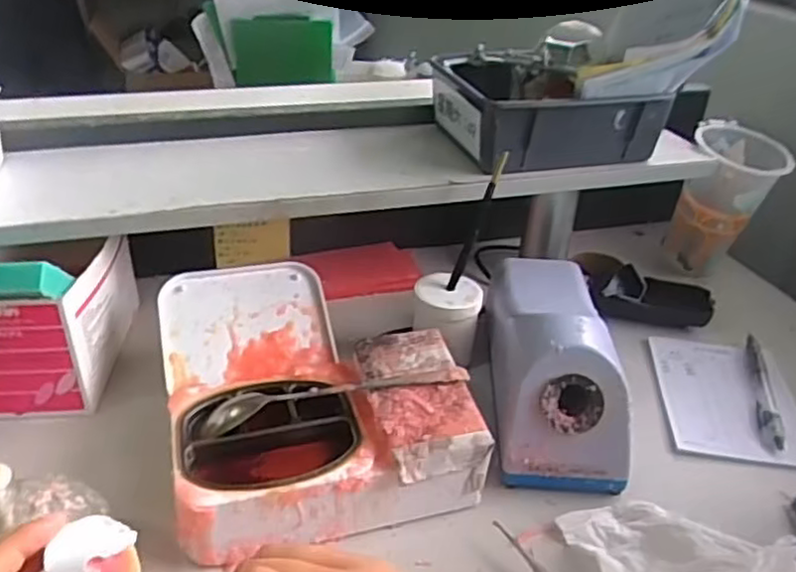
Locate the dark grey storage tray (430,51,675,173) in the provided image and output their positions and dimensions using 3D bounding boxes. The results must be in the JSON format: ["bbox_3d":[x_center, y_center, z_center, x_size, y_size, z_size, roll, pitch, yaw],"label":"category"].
[{"bbox_3d":[0.133,-0.167,0.636,0.173,0.077,0.156,-7,33,-16],"label":"dark grey storage tray"}]

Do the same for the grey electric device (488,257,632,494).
[{"bbox_3d":[0.118,0.046,0.539,0.089,0.098,0.210,4,32,1],"label":"grey electric device"}]

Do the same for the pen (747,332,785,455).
[{"bbox_3d":[0.302,0.085,0.572,0.016,0.014,0.141,11,33,12],"label":"pen"}]

